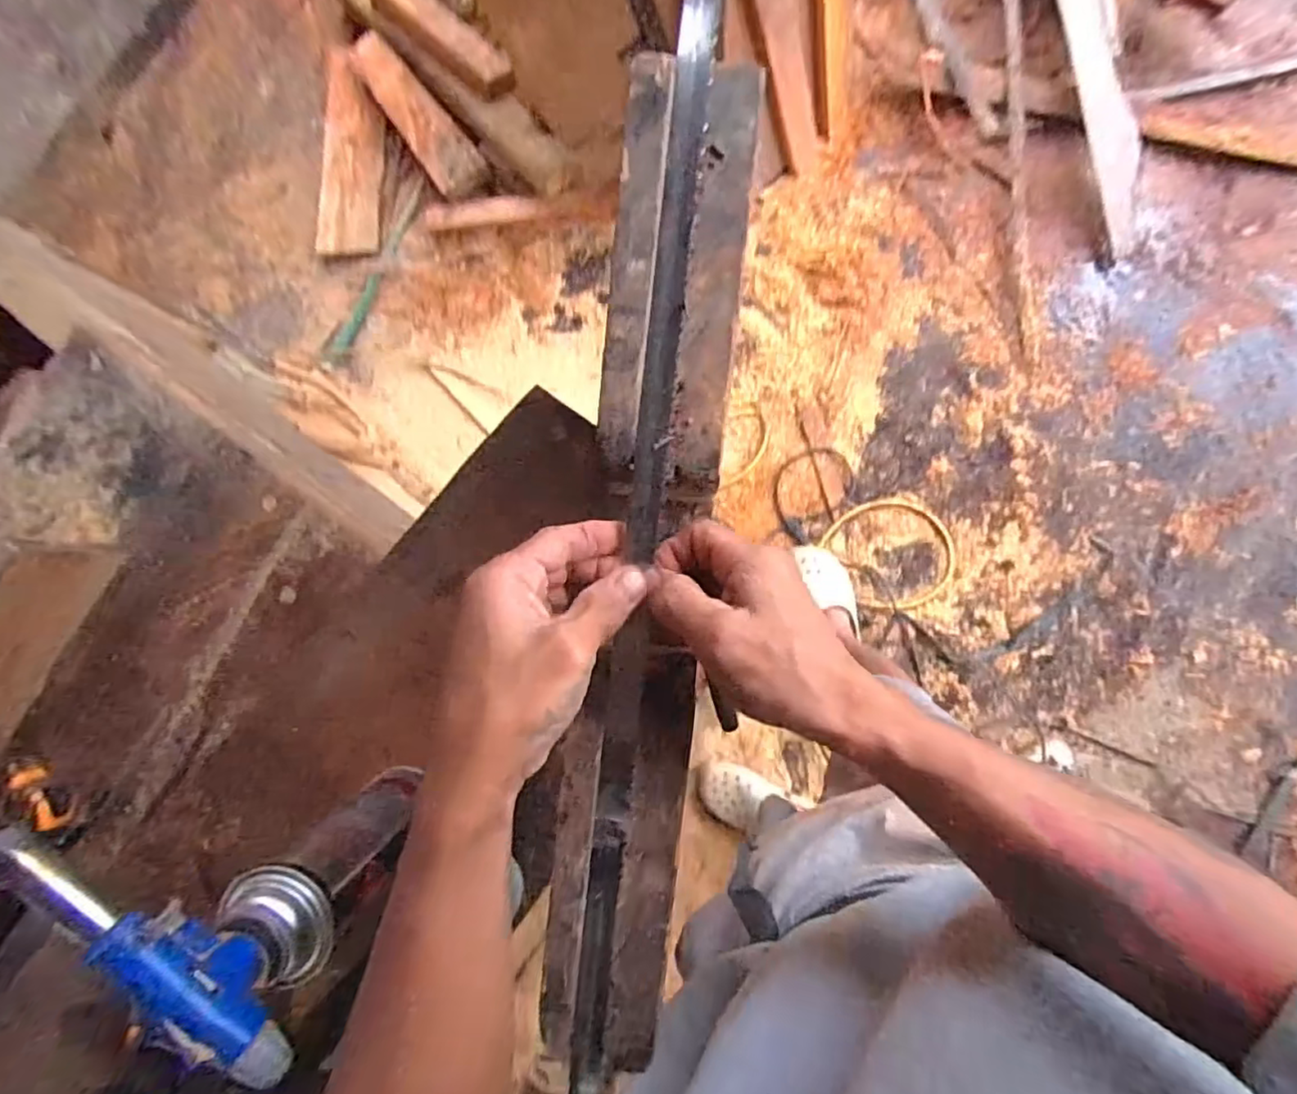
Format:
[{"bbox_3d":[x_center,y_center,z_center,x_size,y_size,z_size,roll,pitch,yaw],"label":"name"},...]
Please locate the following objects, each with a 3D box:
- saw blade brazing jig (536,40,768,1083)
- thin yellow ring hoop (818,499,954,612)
[{"bbox_3d":[-0.001,0.017,0.343,0.065,0.026,0.520,6,90,7],"label":"saw blade brazing jig"},{"bbox_3d":[0.502,0.016,1.336,0.226,0.014,0.239,0,90,7],"label":"thin yellow ring hoop"}]

